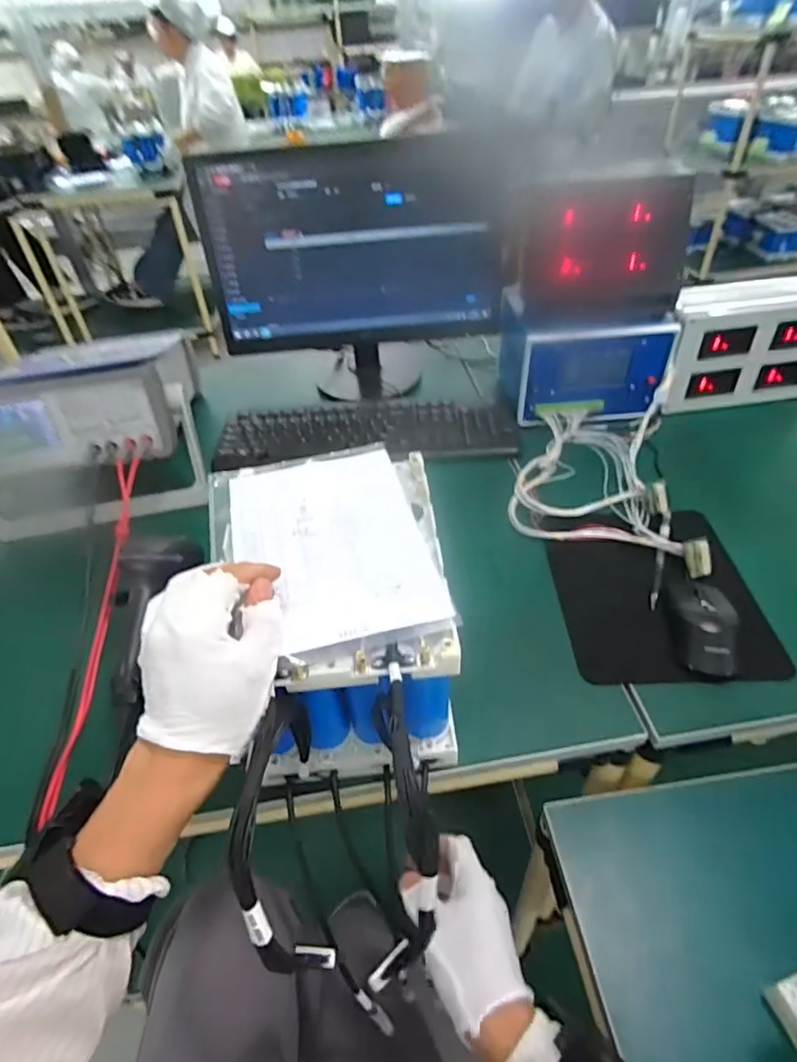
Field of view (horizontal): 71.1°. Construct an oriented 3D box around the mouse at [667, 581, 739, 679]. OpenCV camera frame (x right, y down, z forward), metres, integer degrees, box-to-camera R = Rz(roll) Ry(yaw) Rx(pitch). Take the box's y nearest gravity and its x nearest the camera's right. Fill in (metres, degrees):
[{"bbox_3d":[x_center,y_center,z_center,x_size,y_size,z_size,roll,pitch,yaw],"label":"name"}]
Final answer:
[{"bbox_3d":[0.304,0.093,0.559,0.057,0.033,0.096,9,45,14],"label":"mouse"}]

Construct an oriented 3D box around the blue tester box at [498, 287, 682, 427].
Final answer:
[{"bbox_3d":[0.271,-0.273,0.844,0.210,0.134,0.182,-6,43,-2],"label":"blue tester box"}]

